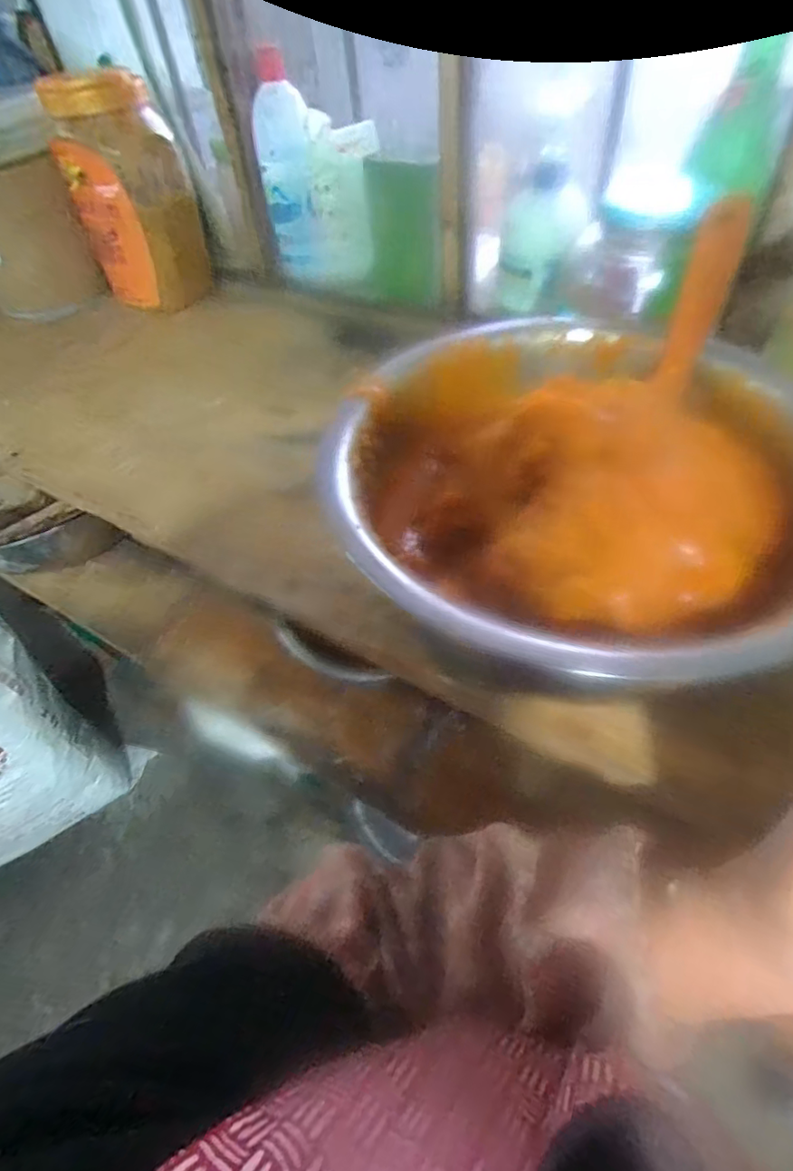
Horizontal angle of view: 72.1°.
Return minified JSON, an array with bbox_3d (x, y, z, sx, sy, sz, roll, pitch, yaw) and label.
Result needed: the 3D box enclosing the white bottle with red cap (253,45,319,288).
[{"bbox_3d":[-0.119,-0.447,0.611,0.063,0.196,0.054,-10,52,-3],"label":"white bottle with red cap"}]

